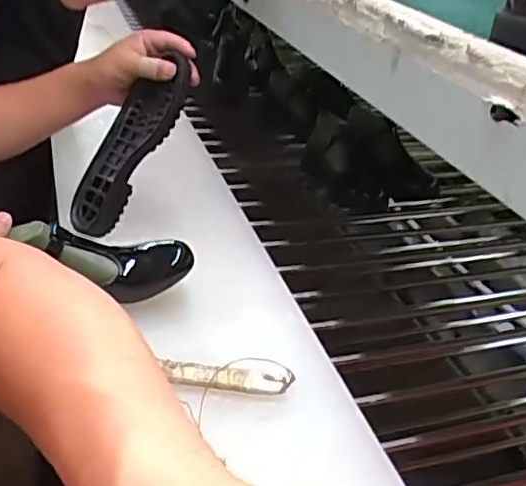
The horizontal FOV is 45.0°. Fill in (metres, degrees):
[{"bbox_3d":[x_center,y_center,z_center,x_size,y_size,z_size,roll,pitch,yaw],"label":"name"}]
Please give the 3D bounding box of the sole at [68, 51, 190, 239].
[{"bbox_3d":[-0.161,-0.114,0.776,0.055,0.236,0.097,27,21,-28],"label":"sole"}]

